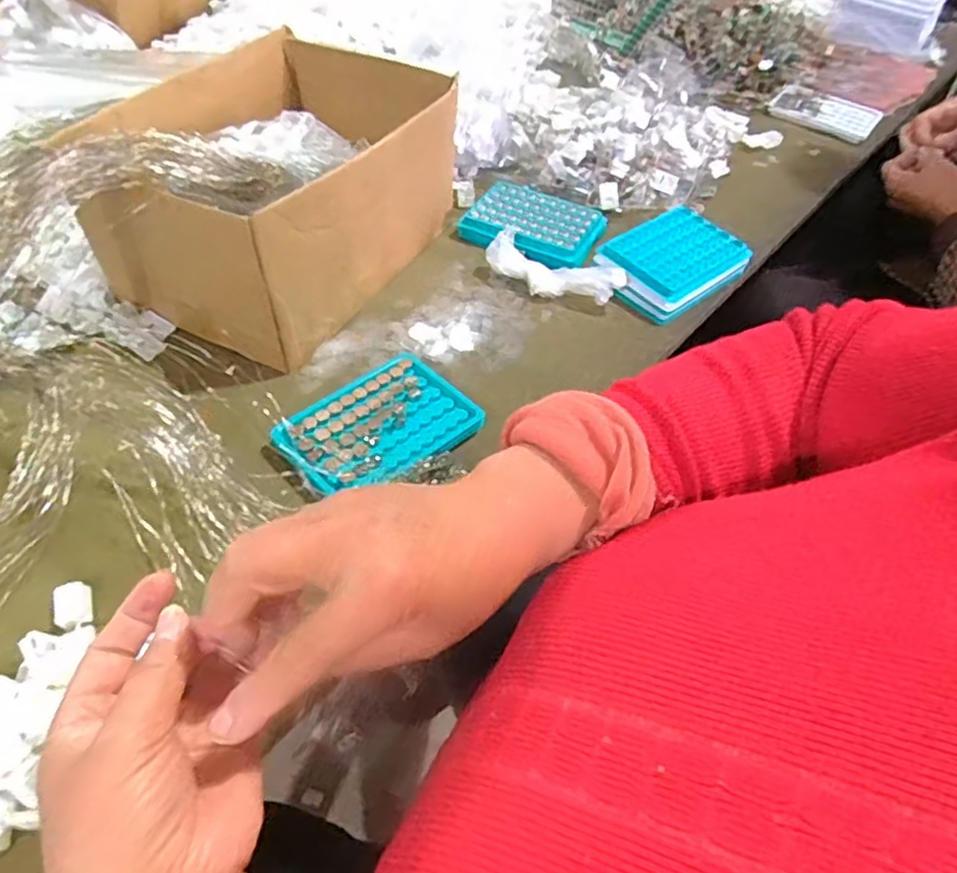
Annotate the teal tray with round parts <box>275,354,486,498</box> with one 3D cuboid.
[{"bbox_3d":[-0.073,-0.005,0.486,0.099,0.026,0.133,38,59,24],"label":"teal tray with round parts"}]

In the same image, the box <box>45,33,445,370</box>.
[{"bbox_3d":[-0.171,-0.222,0.573,0.199,0.127,0.279,25,54,16],"label":"box"}]

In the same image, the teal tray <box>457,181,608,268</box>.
[{"bbox_3d":[0.058,-0.217,0.674,0.130,0.021,0.101,25,54,15],"label":"teal tray"}]

